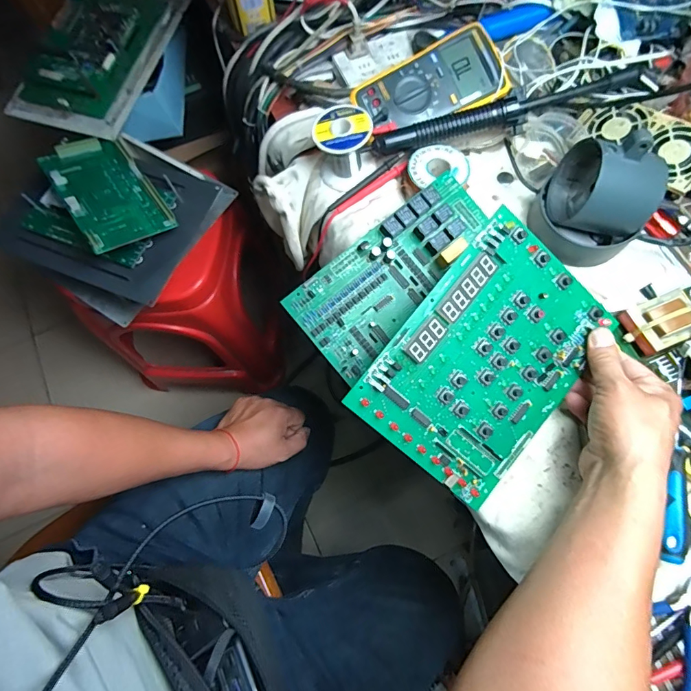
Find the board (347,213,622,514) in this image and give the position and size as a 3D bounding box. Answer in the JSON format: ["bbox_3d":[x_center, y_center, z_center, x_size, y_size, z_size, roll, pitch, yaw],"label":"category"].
[{"bbox_3d":[0.125,0.015,0.360,0.156,0.009,0.212,40,87,-10],"label":"board"}]

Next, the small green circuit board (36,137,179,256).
[{"bbox_3d":[-0.357,-0.234,0.622,0.119,0.013,0.211,-32,78,-22],"label":"small green circuit board"}]

